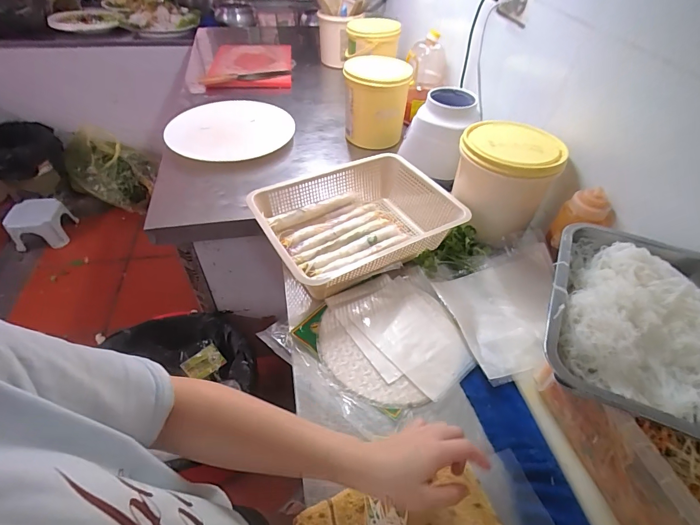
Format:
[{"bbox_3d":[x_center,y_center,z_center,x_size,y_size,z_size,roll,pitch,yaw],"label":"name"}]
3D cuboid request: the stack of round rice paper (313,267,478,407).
[{"bbox_3d":[0.067,0.114,0.567,0.216,0.017,0.210,-17,50,-19],"label":"stack of round rice paper"}]

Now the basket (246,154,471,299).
[{"bbox_3d":[0.013,-0.074,0.681,0.342,0.091,0.252,-23,52,-23],"label":"basket"}]

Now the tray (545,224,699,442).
[{"bbox_3d":[0.326,0.062,0.395,0.203,0.056,0.257,22,49,17],"label":"tray"}]

